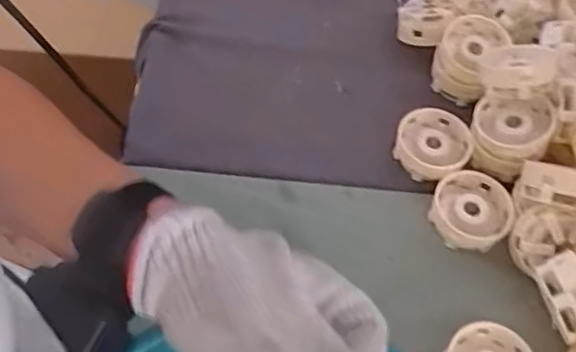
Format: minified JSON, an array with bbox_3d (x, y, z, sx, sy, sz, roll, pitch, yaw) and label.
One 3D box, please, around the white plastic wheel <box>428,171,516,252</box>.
[{"bbox_3d":[0.161,0.031,0.547,0.065,0.026,0.068,3,56,-4],"label":"white plastic wheel"}]

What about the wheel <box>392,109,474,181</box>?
[{"bbox_3d":[0.132,-0.027,0.574,0.067,0.031,0.063,3,56,-4],"label":"wheel"}]

